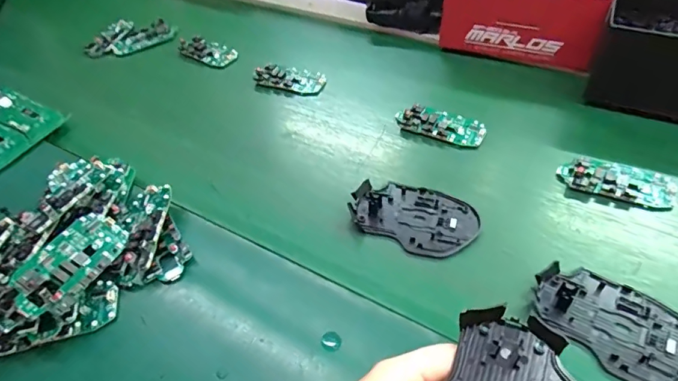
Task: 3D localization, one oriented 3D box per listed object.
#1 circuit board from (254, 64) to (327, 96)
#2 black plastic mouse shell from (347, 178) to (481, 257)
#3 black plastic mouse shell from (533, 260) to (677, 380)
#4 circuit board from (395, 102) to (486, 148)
[{"bbox_3d":[-0.063,-0.147,0.587,0.092,0.016,0.044,12,49,16],"label":"circuit board"},{"bbox_3d":[0.069,0.022,0.417,0.113,0.012,0.070,22,53,23],"label":"black plastic mouse shell"},{"bbox_3d":[0.204,0.095,0.332,0.071,0.011,0.111,-37,54,-26],"label":"black plastic mouse shell"},{"bbox_3d":[0.112,-0.074,0.502,0.098,0.013,0.042,15,50,19],"label":"circuit board"}]

